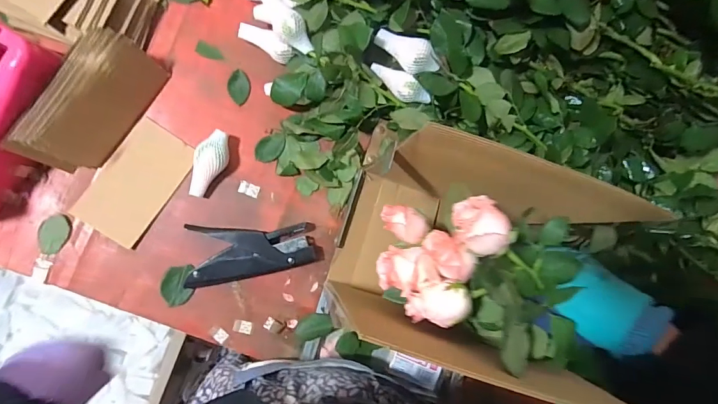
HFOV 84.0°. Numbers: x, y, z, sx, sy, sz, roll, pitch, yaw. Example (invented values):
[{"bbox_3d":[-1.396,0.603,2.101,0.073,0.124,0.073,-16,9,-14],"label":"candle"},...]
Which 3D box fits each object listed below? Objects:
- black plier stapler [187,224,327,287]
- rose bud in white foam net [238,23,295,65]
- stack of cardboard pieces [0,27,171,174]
[{"bbox_3d":[-0.124,0.062,0.485,0.153,0.027,0.068,-2,88,-9],"label":"black plier stapler"},{"bbox_3d":[-0.113,-0.196,0.495,0.070,0.029,0.025,30,84,-7],"label":"rose bud in white foam net"},{"bbox_3d":[-0.295,-0.107,0.441,0.032,0.092,0.159,31,85,26],"label":"stack of cardboard pieces"}]

